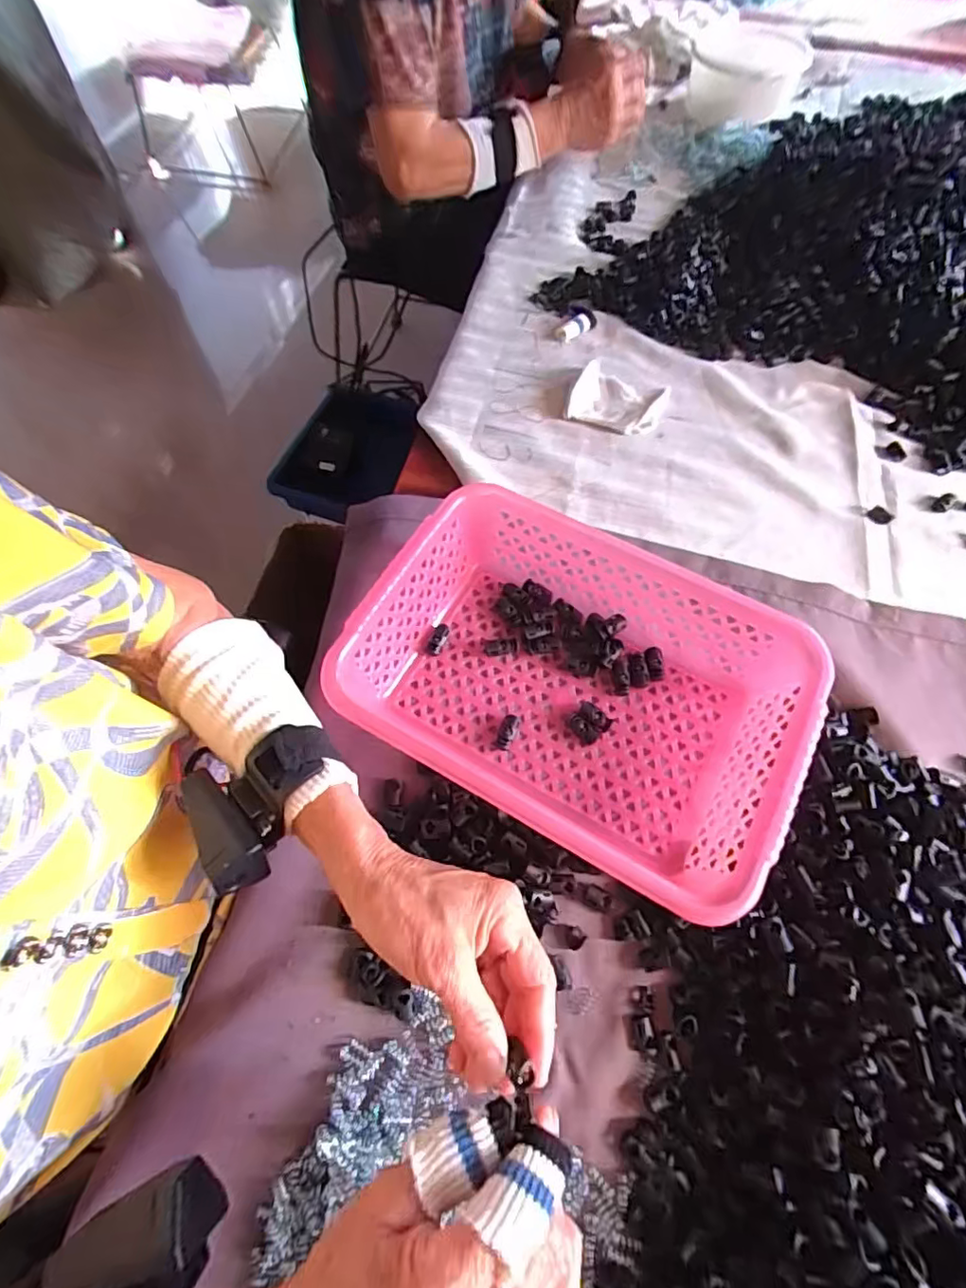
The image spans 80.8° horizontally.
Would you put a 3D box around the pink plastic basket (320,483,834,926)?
[{"bbox_3d":[0.064,0.031,0.418,0.303,0.074,0.213,28,67,13],"label":"pink plastic basket"}]

